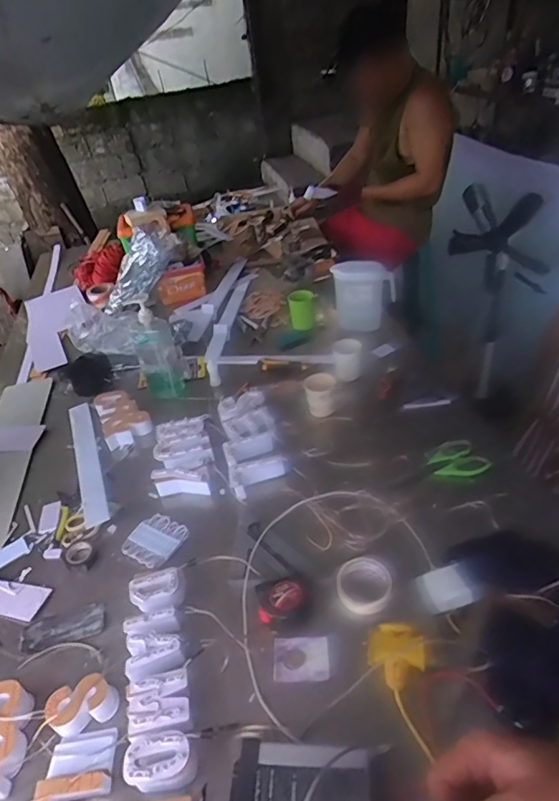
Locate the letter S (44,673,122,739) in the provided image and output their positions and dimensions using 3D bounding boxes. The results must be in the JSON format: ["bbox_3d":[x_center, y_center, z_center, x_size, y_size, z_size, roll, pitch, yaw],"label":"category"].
[{"bbox_3d":[-0.280,0.436,0.717,0.093,0.052,0.059,-14,39,-11],"label":"letter S"}]

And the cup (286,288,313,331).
[{"bbox_3d":[0.065,-0.264,1.461,0.073,0.104,0.066,-4,39,2],"label":"cup"}]

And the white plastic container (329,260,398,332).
[{"bbox_3d":[0.243,-0.311,1.412,0.161,0.194,0.150,5,40,14],"label":"white plastic container"}]

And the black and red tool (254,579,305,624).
[{"bbox_3d":[0.001,0.325,0.814,0.075,0.042,0.071,-7,39,-2],"label":"black and red tool"}]

